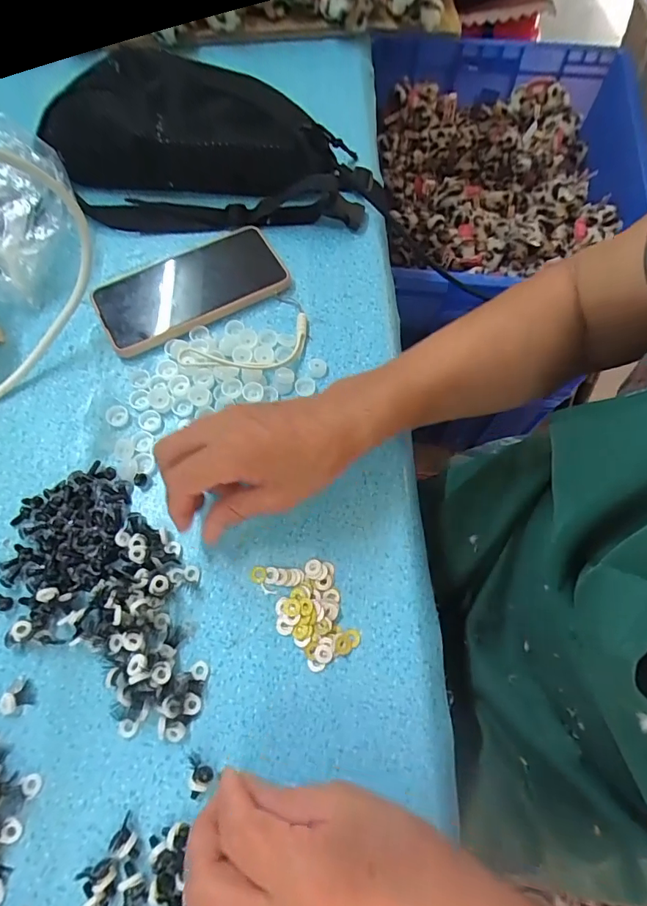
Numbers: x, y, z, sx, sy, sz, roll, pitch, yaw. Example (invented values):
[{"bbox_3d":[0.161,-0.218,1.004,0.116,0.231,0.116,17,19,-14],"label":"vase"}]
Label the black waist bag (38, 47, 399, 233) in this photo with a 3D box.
[{"bbox_3d":[-0.095,-0.282,0.420,0.311,0.095,0.114,-4,66,-2],"label":"black waist bag"}]

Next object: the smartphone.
[{"bbox_3d":[-0.117,-0.149,0.413,0.162,0.011,0.085,-26,70,-9],"label":"smartphone"}]

